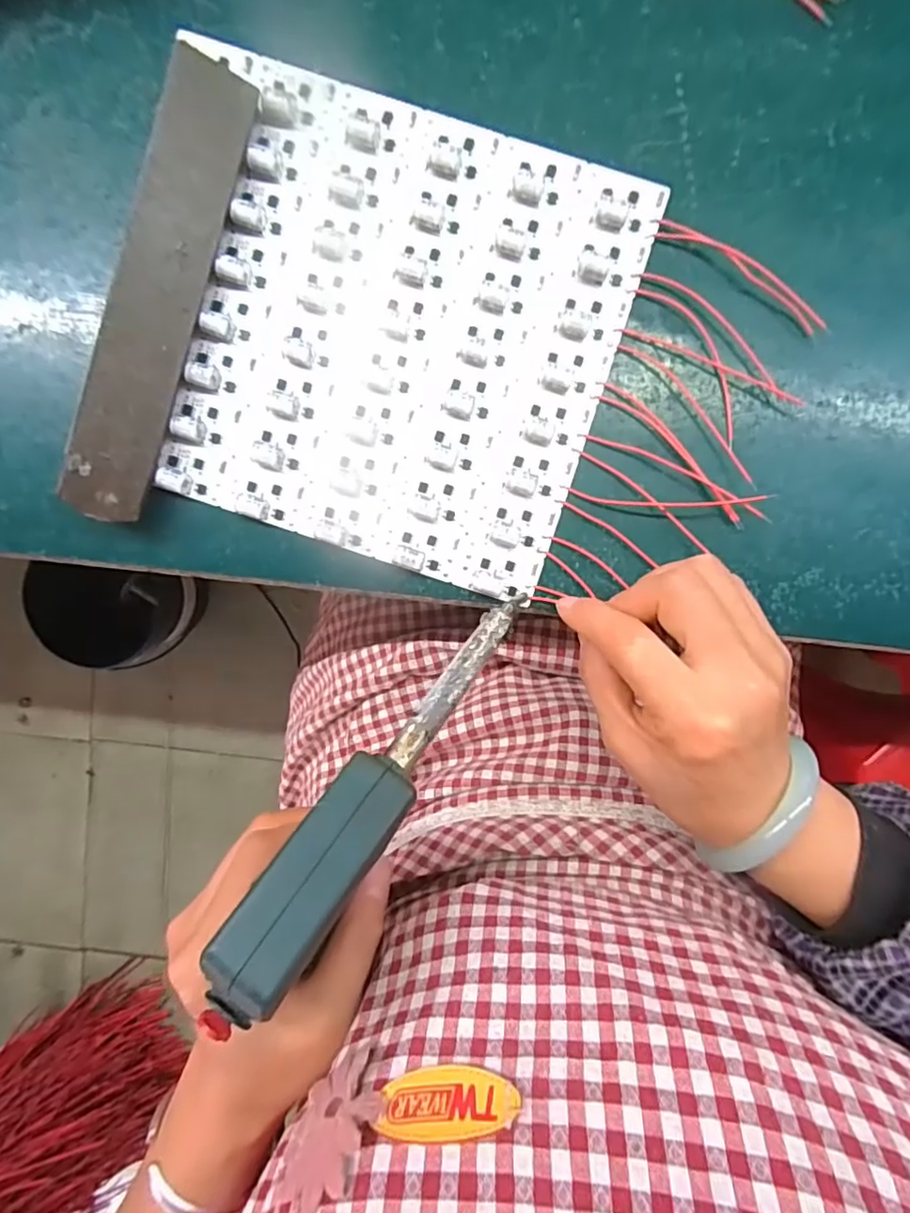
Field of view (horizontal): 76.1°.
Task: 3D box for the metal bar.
[{"bbox_3d":[-0.136,-0.139,0.264,0.035,0.019,0.199,16,96,-28],"label":"metal bar"}]

